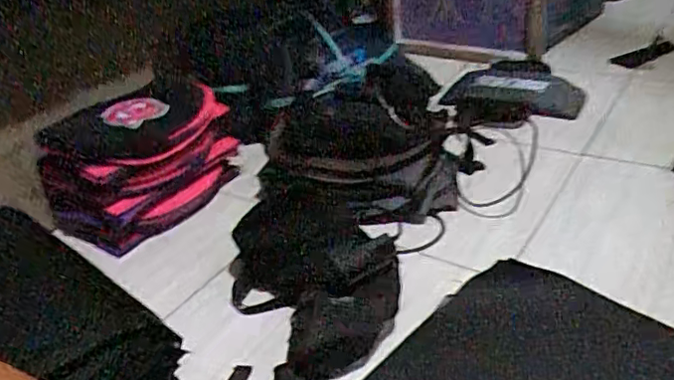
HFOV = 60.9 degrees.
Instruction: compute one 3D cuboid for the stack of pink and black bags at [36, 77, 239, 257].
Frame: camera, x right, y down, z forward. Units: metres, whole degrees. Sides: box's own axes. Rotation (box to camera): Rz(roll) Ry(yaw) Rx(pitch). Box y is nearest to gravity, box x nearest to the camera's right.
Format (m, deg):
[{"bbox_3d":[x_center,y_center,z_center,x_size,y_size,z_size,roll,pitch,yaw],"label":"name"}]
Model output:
[{"bbox_3d":[-0.363,-0.059,1.086,0.355,0.207,0.168,-30,38,-31],"label":"stack of pink and black bags"}]

